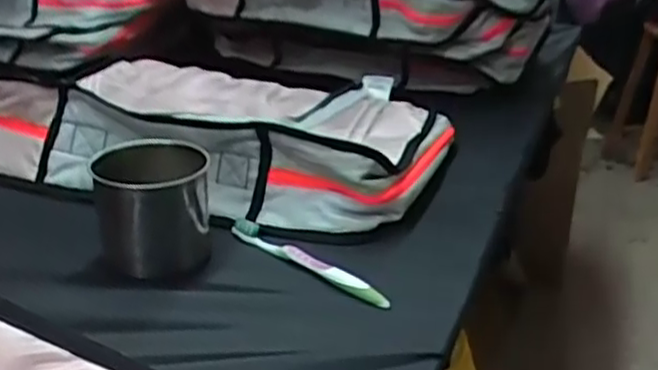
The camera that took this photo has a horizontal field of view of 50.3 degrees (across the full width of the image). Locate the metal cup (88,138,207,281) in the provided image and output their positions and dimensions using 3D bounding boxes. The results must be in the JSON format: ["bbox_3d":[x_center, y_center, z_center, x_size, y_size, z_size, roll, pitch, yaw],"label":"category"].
[{"bbox_3d":[-0.159,0.018,0.632,0.099,0.103,0.099,2,24,-1],"label":"metal cup"}]

